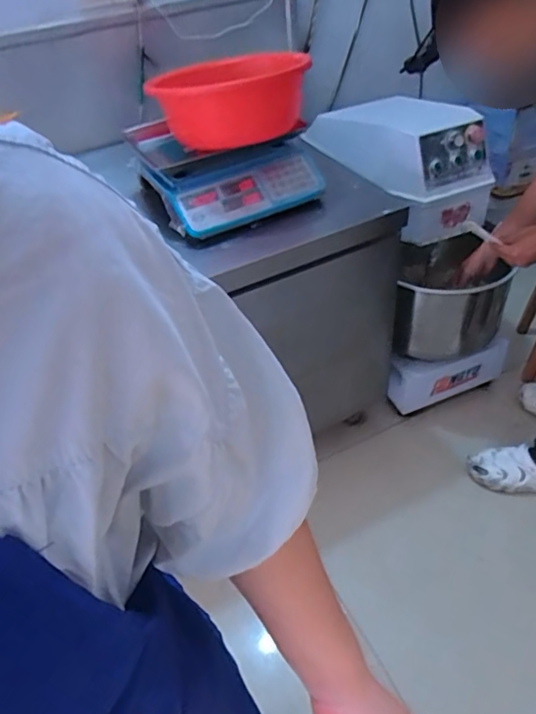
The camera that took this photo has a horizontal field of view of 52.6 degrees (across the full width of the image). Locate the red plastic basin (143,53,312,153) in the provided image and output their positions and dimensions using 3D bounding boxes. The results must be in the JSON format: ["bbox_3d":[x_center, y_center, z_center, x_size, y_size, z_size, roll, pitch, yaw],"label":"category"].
[{"bbox_3d":[-0.075,-0.571,1.207,0.319,0.162,0.319,-4,41,3],"label":"red plastic basin"}]

